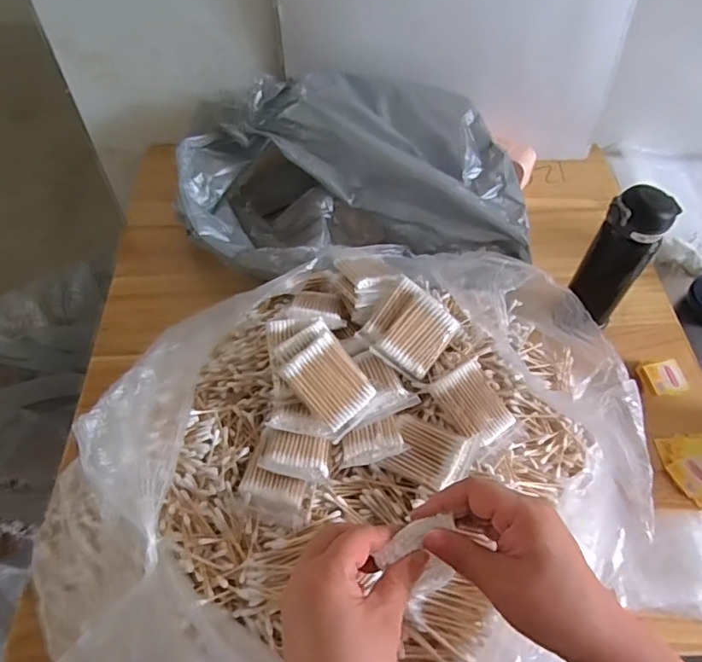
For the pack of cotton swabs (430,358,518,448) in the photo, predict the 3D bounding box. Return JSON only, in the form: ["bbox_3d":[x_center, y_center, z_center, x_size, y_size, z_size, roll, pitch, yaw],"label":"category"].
[{"bbox_3d":[0.117,0.069,0.517,0.058,0.018,0.073,-31,83,-29],"label":"pack of cotton swabs"}]

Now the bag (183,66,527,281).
[{"bbox_3d":[-0.001,-0.196,0.741,0.448,0.177,0.290,-5,55,-4],"label":"bag"}]

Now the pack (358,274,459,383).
[{"bbox_3d":[0.058,-0.001,0.537,0.078,0.015,0.082,37,75,9],"label":"pack"}]

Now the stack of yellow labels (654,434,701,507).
[{"bbox_3d":[0.392,0.151,0.603,0.081,0.015,0.074,-1,55,-1],"label":"stack of yellow labels"}]

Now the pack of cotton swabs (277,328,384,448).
[{"bbox_3d":[-0.017,0.047,0.489,0.059,0.013,0.082,-40,95,-19],"label":"pack of cotton swabs"}]

